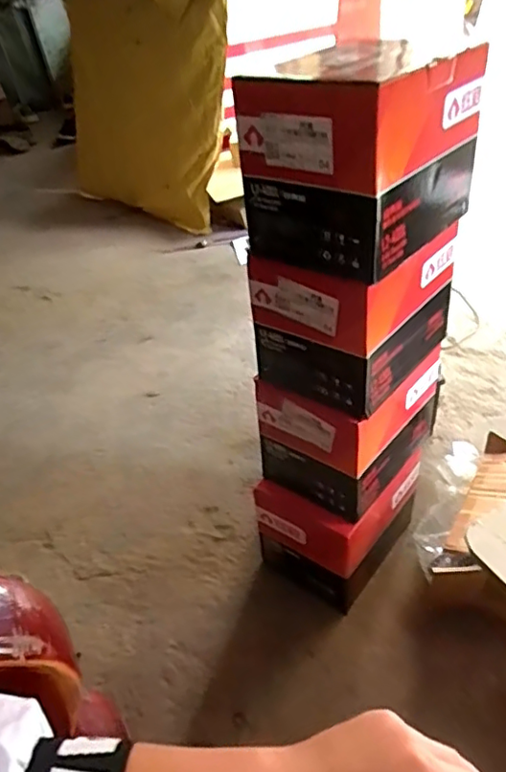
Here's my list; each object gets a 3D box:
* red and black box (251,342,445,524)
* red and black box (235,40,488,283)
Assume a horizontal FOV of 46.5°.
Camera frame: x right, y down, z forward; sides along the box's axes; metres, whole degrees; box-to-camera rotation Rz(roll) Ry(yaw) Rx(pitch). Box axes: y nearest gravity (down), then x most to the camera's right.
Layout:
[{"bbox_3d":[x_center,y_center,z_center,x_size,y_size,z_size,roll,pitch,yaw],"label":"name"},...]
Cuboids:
[{"bbox_3d":[0.159,0.049,0.939,0.178,0.200,0.250,29,51,37],"label":"red and black box"},{"bbox_3d":[0.122,-0.265,0.680,0.178,0.191,0.235,24,49,34],"label":"red and black box"}]

